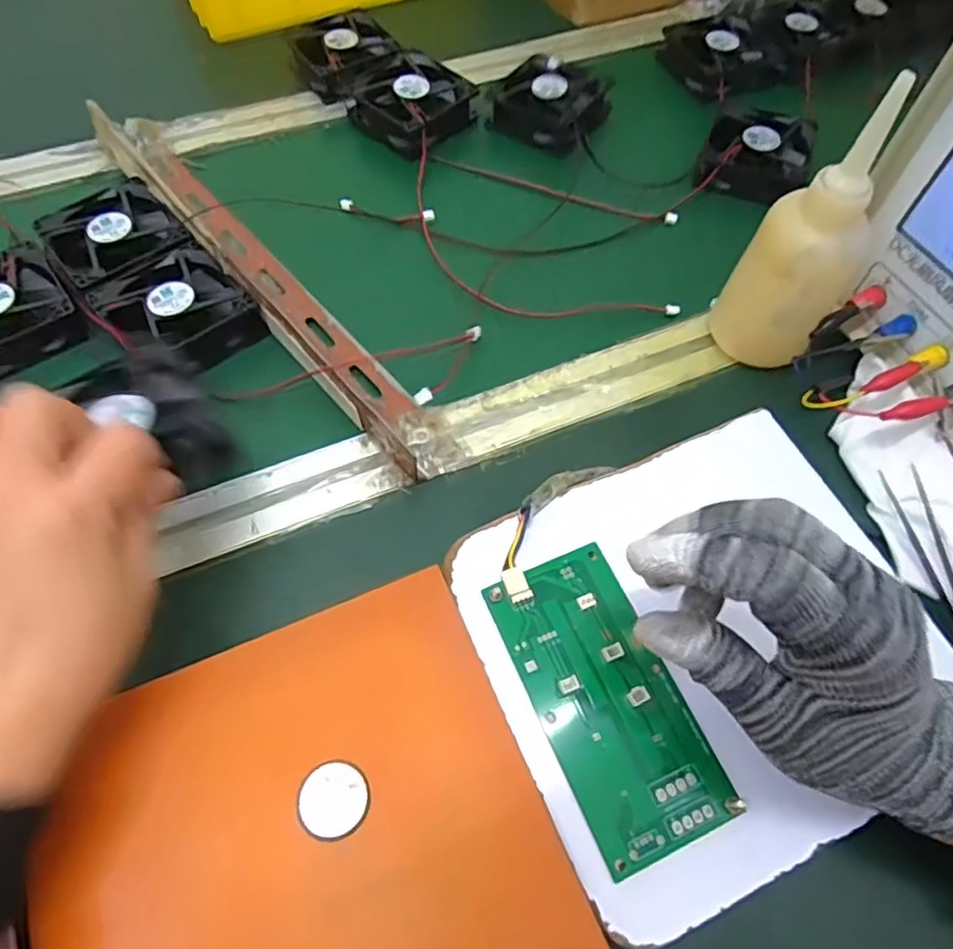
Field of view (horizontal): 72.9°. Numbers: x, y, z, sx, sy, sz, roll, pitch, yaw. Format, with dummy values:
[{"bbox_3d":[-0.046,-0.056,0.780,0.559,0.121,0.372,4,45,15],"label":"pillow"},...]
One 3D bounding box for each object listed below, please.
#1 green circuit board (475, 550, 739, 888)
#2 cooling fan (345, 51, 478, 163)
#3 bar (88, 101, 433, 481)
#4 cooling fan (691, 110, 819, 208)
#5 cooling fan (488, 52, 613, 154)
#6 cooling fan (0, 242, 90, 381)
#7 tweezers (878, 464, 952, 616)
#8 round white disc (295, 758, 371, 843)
[{"bbox_3d":[0.059,0.100,0.297,0.064,0.006,0.133,-21,64,-12],"label":"green circuit board"},{"bbox_3d":[-0.055,-0.304,0.526,0.087,0.029,0.077,35,63,19],"label":"cooling fan"},{"bbox_3d":[-0.146,-0.138,0.427,0.039,0.034,0.365,-37,68,-19],"label":"bar"},{"bbox_3d":[0.219,-0.250,0.502,0.078,0.026,0.080,21,59,12],"label":"cooling fan"},{"bbox_3d":[0.061,-0.306,0.532,0.081,0.031,0.073,28,61,16],"label":"cooling fan"},{"bbox_3d":[-0.301,-0.102,0.412,0.080,0.030,0.085,-32,63,-20],"label":"cooling fan"},{"bbox_3d":[0.244,0.053,0.336,0.017,0.014,0.121,-7,58,-5],"label":"tweezers"},{"bbox_3d":[-0.060,0.138,0.273,0.029,0.009,0.029,0,57,-1],"label":"round white disc"}]

